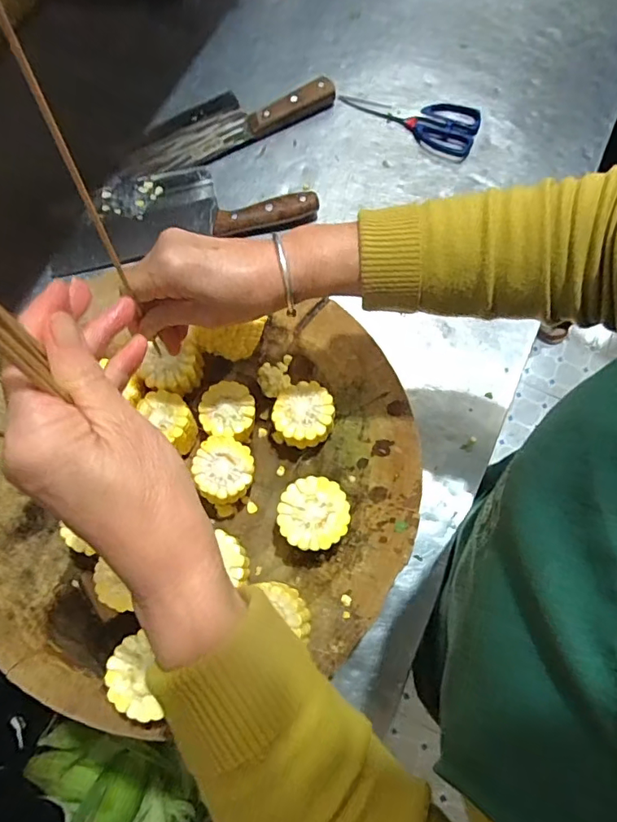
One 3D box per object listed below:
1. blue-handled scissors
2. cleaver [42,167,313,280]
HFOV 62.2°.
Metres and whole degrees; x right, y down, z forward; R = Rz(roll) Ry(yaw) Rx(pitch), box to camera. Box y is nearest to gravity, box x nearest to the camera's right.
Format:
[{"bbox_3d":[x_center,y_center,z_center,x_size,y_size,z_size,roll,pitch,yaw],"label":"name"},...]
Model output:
[{"bbox_3d":[0.132,-0.387,0.666,0.179,0.010,0.075,22,74,5],"label":"blue-handled scissors"},{"bbox_3d":[-0.154,-0.248,0.611,0.308,0.025,0.115,-14,74,-6],"label":"cleaver"}]

